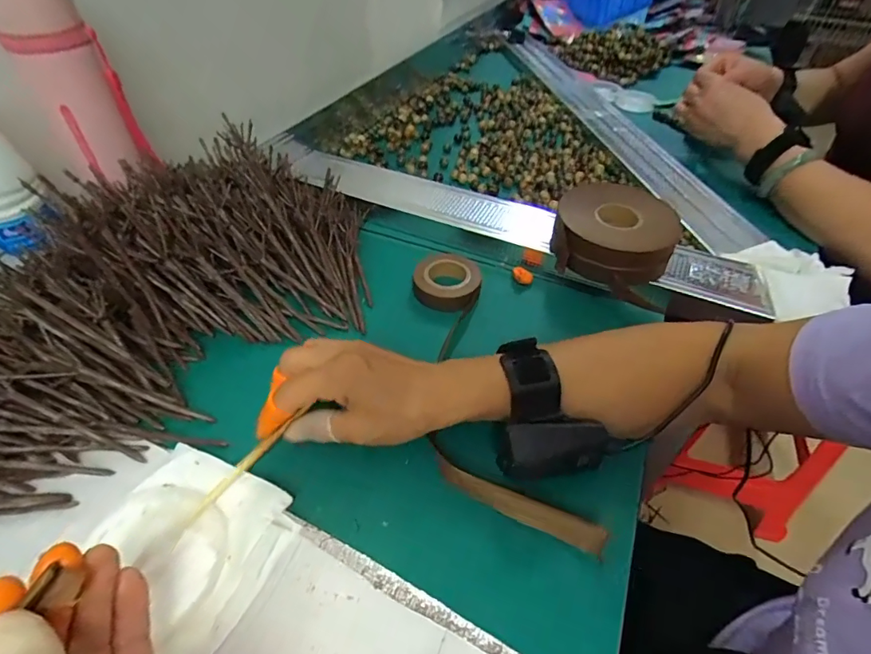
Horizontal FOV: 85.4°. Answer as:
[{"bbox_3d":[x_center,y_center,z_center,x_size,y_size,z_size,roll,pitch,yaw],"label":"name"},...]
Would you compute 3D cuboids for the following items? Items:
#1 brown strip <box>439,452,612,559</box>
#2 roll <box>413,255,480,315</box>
[{"bbox_3d":[0.052,0.114,0.303,0.112,0.005,0.018,21,94,14],"label":"brown strip"},{"bbox_3d":[0.011,-0.045,0.455,0.061,0.020,0.062,1,47,-1],"label":"roll"}]

